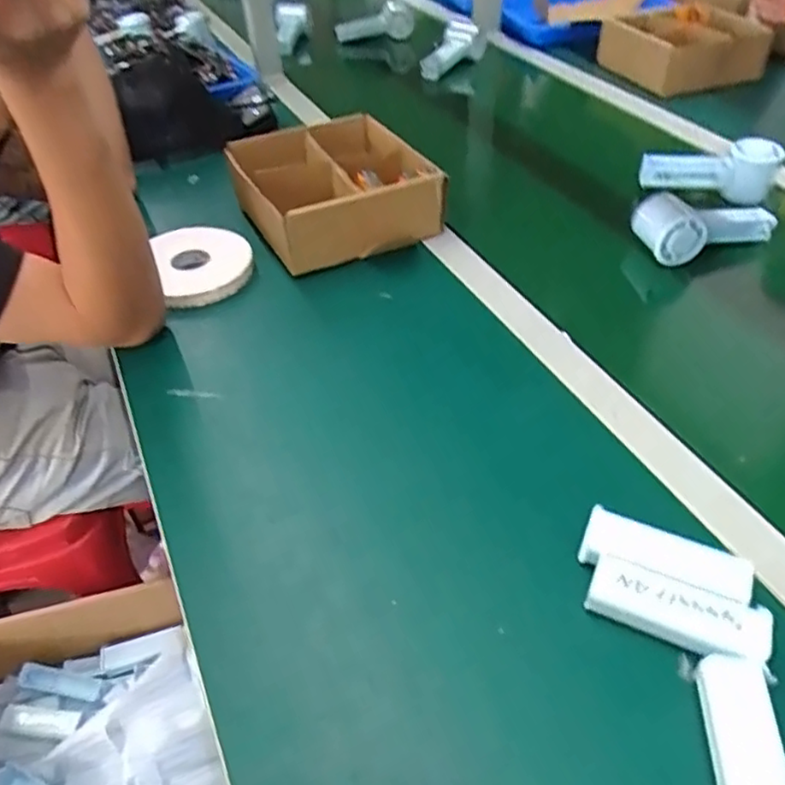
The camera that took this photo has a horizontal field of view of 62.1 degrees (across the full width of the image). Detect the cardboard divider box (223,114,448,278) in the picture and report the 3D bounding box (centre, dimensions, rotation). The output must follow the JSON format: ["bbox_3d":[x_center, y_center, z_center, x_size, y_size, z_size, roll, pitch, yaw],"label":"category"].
[{"bbox_3d":[-0.069,-0.228,0.752,0.196,0.089,0.201,-25,49,-20],"label":"cardboard divider box"}]

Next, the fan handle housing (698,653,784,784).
[{"bbox_3d":[0.182,0.190,0.334,0.033,0.020,0.101,3,45,7],"label":"fan handle housing"}]

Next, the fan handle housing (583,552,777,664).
[{"bbox_3d":[0.174,0.136,0.401,0.101,0.020,0.037,17,48,19],"label":"fan handle housing"}]

